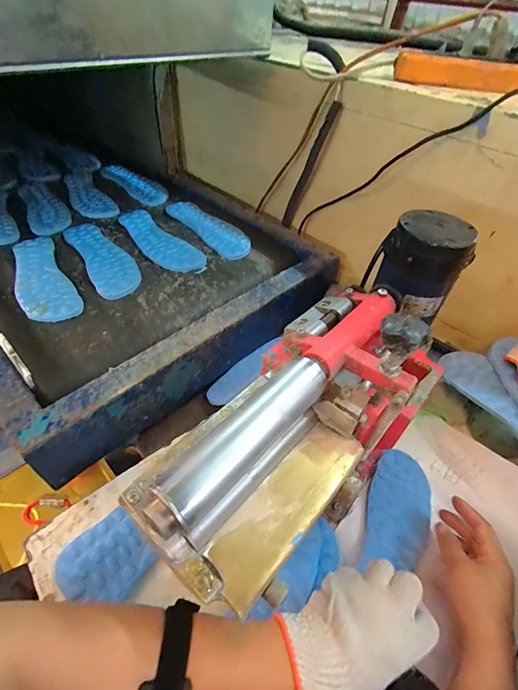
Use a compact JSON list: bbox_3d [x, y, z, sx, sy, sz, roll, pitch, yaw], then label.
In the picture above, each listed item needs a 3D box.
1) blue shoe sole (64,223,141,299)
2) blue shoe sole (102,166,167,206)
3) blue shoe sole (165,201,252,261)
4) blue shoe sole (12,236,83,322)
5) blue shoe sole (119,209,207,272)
[{"bbox_3d":[-0.291,-0.167,0.648,0.079,0.009,0.241,-26,54,-25],"label":"blue shoe sole"},{"bbox_3d":[-0.316,-0.408,0.872,0.068,0.016,0.233,-34,57,-29],"label":"blue shoe sole"},{"bbox_3d":[-0.106,-0.253,0.738,0.074,0.013,0.252,-28,55,-26],"label":"blue shoe sole"},{"bbox_3d":[-0.373,-0.120,0.596,0.080,0.014,0.250,-24,53,-23],"label":"blue shoe sole"},{"bbox_3d":[-0.203,-0.211,0.693,0.081,0.012,0.244,-32,56,-28],"label":"blue shoe sole"}]

